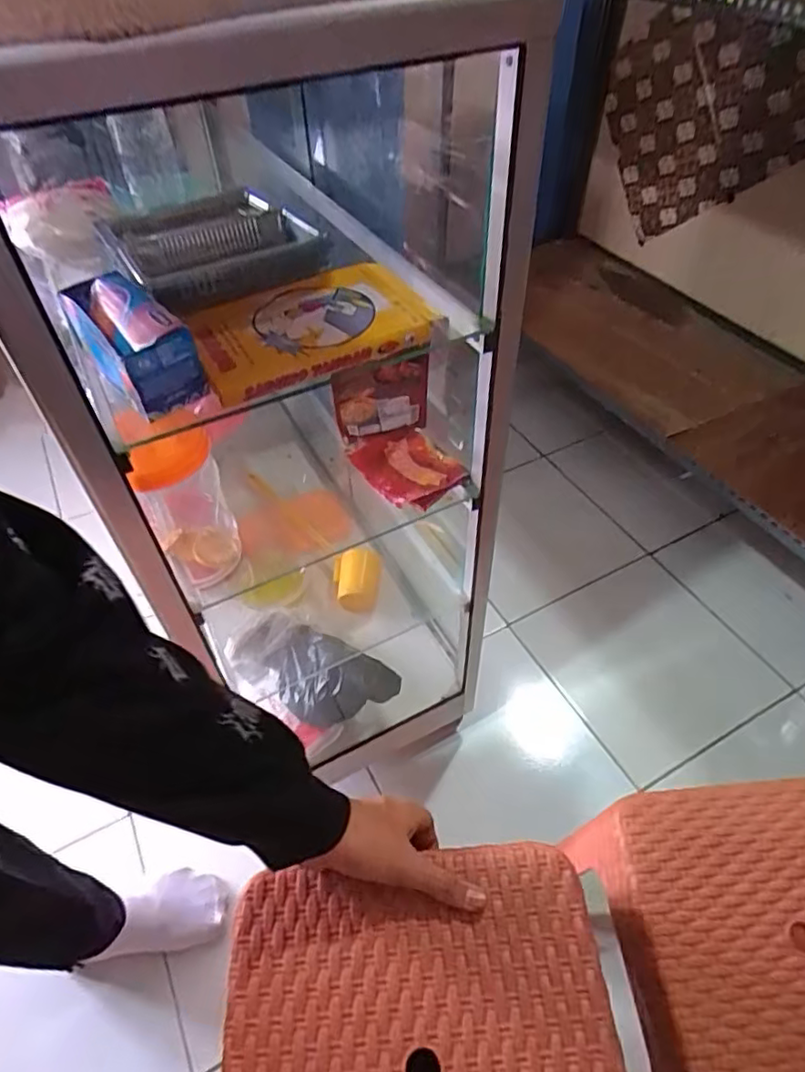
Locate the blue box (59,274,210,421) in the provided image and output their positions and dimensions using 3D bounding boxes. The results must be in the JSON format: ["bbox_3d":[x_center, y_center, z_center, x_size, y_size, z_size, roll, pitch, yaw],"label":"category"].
[{"bbox_3d":[-0.218,-0.157,0.497,0.057,0.057,0.139,-34,56,-24],"label":"blue box"}]

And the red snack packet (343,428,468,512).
[{"bbox_3d":[0.003,-0.083,0.731,0.101,0.023,0.136,-28,54,-21],"label":"red snack packet"}]

